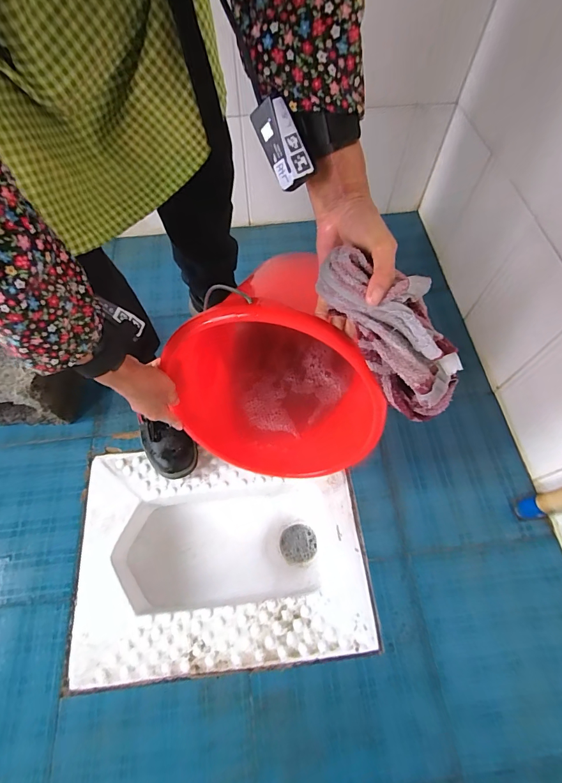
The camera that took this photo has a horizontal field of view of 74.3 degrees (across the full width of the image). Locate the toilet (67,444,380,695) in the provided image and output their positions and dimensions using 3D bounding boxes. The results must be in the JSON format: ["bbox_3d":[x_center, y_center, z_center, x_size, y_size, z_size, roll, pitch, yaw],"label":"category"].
[{"bbox_3d":[-0.110,0.307,0.741,0.506,0.158,0.376,-5,69,-4],"label":"toilet"}]

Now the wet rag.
[{"bbox_3d":[0.115,-0.055,0.362,0.062,0.071,0.193,-43,104,-19],"label":"wet rag"}]

